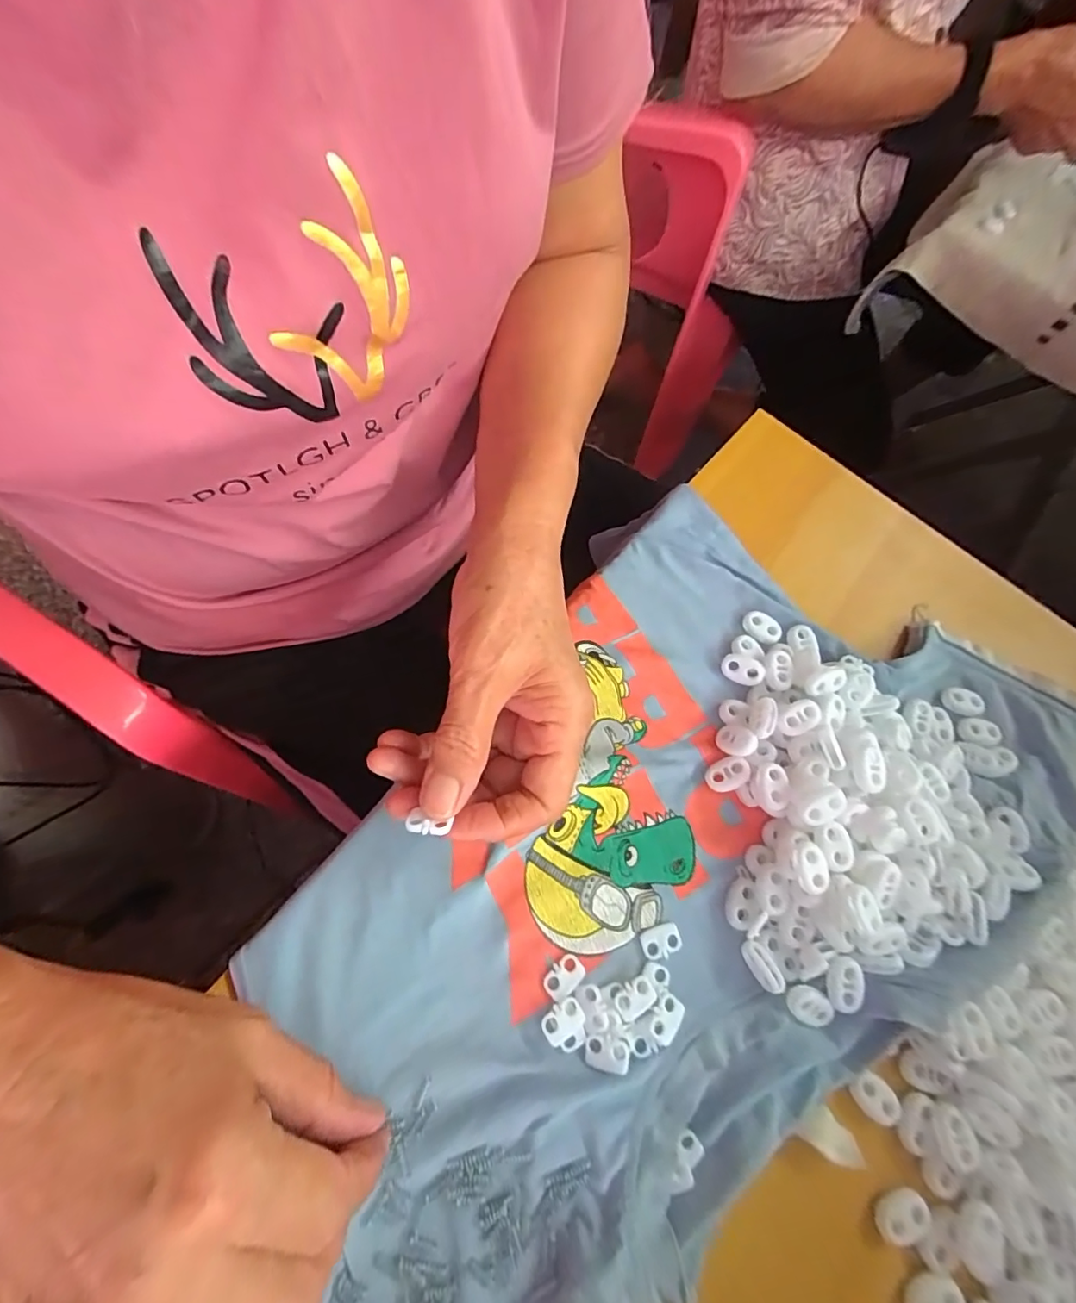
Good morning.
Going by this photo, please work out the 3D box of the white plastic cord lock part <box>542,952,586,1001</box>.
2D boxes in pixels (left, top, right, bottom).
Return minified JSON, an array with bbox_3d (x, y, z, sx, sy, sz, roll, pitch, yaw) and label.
[{"bbox_3d":[0.011,0.145,0.234,0.019,0.004,0.012,-32,76,-15],"label":"white plastic cord lock part"}]

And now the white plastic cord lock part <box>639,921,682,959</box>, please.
[{"bbox_3d":[0.057,0.134,0.243,0.019,0.004,0.013,-16,72,-11],"label":"white plastic cord lock part"}]

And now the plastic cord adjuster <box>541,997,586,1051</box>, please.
[{"bbox_3d":[0.012,0.162,0.226,0.018,0.004,0.019,-16,72,-11],"label":"plastic cord adjuster"}]

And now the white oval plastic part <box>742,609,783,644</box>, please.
[{"bbox_3d":[0.129,-0.014,0.301,0.023,0.004,0.015,37,71,8],"label":"white oval plastic part"}]

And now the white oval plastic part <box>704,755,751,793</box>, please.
[{"bbox_3d":[0.097,0.063,0.269,0.022,0.005,0.015,-28,60,11],"label":"white oval plastic part"}]

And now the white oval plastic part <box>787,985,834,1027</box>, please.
[{"bbox_3d":[0.121,0.157,0.233,0.020,0.005,0.014,20,70,2],"label":"white oval plastic part"}]

